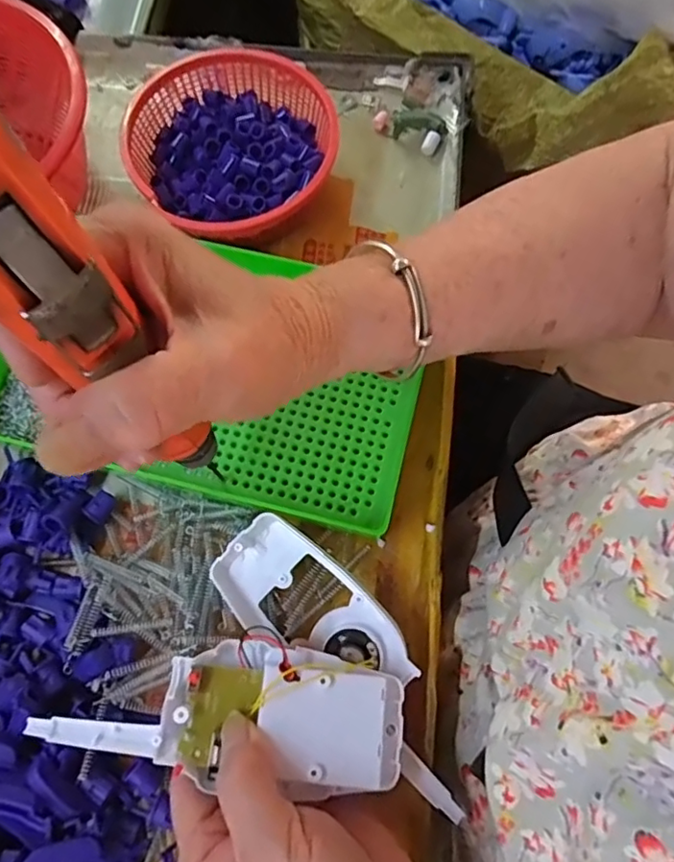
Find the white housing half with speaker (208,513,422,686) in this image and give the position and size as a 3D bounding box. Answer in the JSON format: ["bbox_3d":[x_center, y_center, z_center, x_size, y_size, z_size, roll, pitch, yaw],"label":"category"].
[{"bbox_3d":[-0.010,0.092,0.299,0.110,0.026,0.051,35,75,12],"label":"white housing half with speaker"}]

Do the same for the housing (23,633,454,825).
[{"bbox_3d":[-0.037,0.132,0.272,0.185,0.027,0.063,6,72,0],"label":"housing"}]

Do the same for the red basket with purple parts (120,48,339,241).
[{"bbox_3d":[-0.066,-0.181,0.383,0.130,0.047,0.138,-3,71,-1],"label":"red basket with purple parts"}]

